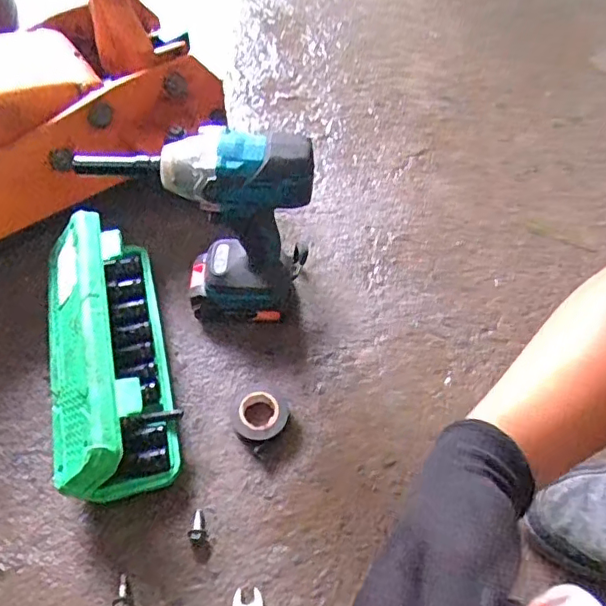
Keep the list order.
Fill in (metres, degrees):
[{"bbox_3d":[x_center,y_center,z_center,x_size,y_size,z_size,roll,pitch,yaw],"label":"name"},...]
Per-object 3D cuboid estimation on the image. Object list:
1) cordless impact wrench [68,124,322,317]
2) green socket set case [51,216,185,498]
[{"bbox_3d":[-0.094,-0.072,0.568,0.205,0.237,0.078,5,58,3],"label":"cordless impact wrench"},{"bbox_3d":[-0.200,0.048,0.567,0.107,0.109,0.275,-13,59,-8],"label":"green socket set case"}]

